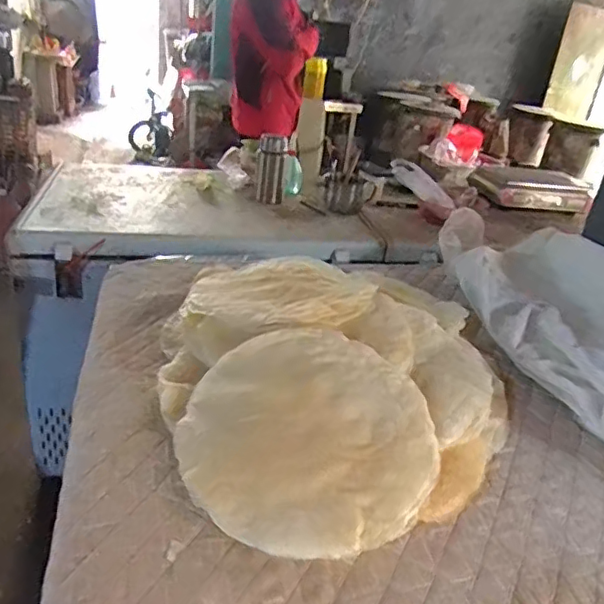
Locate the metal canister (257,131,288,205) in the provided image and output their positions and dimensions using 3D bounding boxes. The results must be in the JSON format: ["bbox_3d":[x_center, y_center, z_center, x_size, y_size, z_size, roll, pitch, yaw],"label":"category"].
[{"bbox_3d":[-0.095,-0.409,1.770,0.091,0.195,0.099,3,29,-5],"label":"metal canister"}]

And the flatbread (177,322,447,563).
[{"bbox_3d":[0.008,0.182,0.824,0.355,0.018,0.348,0,45,0],"label":"flatbread"}]

